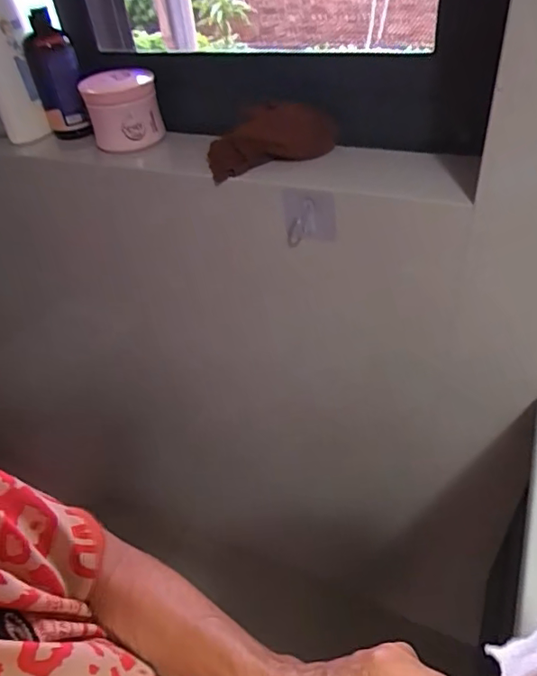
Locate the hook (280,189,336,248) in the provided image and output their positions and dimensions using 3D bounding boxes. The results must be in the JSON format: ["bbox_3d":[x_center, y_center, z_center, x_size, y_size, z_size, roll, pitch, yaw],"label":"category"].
[{"bbox_3d":[0.049,-0.141,0.617,0.066,0.072,0.016,10,44,18],"label":"hook"}]

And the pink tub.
[{"bbox_3d":[-0.205,-0.321,0.726,0.098,0.085,0.087,-17,42,-11],"label":"pink tub"}]

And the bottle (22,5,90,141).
[{"bbox_3d":[-0.306,-0.377,0.748,0.063,0.156,0.079,-22,43,-16],"label":"bottle"}]

